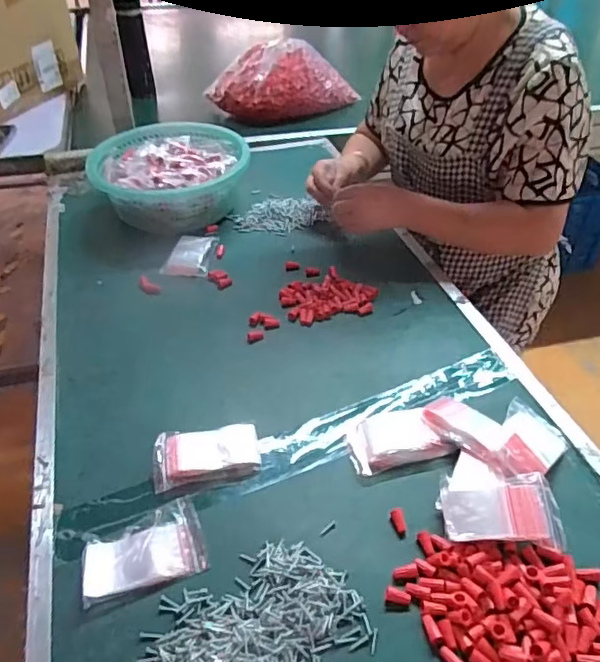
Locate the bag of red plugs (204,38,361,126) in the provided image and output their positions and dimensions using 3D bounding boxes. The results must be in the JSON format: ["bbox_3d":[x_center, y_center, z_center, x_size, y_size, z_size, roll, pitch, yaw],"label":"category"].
[{"bbox_3d":[-0.044,-0.608,1.359,0.362,0.160,0.158,3,43,2],"label":"bag of red plugs"}]

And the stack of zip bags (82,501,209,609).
[{"bbox_3d":[-0.150,0.211,0.537,0.111,0.007,0.071,-14,45,-16],"label":"stack of zip bags"}]

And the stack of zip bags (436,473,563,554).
[{"bbox_3d":[0.200,0.174,0.558,0.113,0.015,0.072,3,49,3],"label":"stack of zip bags"}]

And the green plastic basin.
[{"bbox_3d":[-0.236,-0.289,1.040,0.263,0.097,0.309,-9,43,-10],"label":"green plastic basin"}]

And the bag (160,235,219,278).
[{"bbox_3d":[-0.178,-0.127,0.911,0.072,0.022,0.097,5,43,5],"label":"bag"}]

